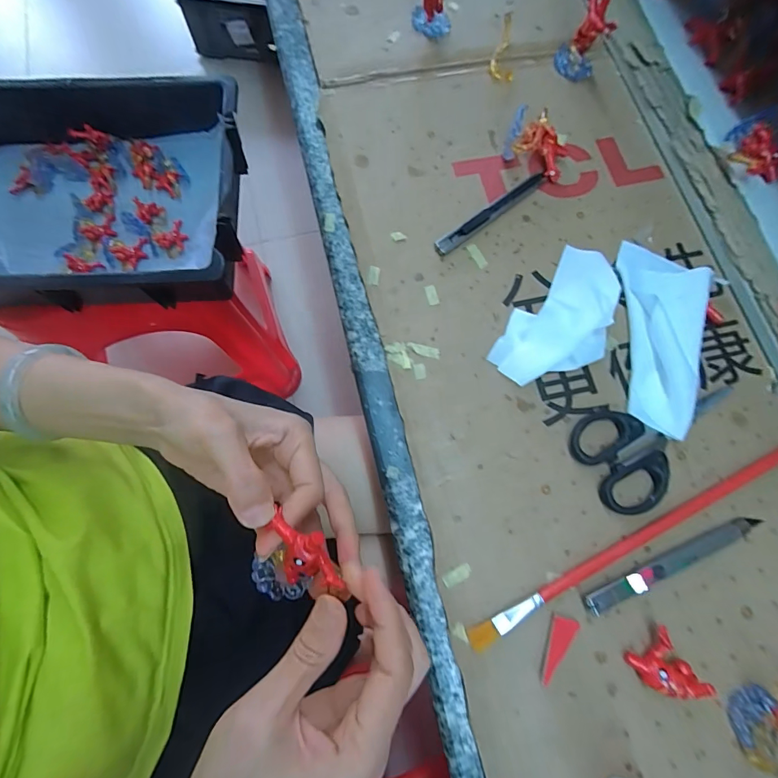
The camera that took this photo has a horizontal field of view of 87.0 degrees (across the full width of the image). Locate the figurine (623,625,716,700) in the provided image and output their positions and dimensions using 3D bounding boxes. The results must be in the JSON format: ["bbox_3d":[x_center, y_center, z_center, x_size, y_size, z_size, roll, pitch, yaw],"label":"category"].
[{"bbox_3d":[0.162,0.166,0.240,0.029,0.016,0.035,-34,78,-9],"label":"figurine"}]

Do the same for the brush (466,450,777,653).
[{"bbox_3d":[0.167,0.094,0.261,0.262,0.012,0.012,-26,77,-7],"label":"brush"}]

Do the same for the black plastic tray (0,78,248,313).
[{"bbox_3d":[-0.436,-0.258,0.556,0.475,0.102,0.319,-1,75,-1],"label":"black plastic tray"}]

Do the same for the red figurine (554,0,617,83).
[{"bbox_3d":[0.167,-0.297,0.344,0.035,0.042,0.039,32,77,7],"label":"red figurine"}]

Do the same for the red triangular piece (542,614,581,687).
[{"bbox_3d":[0.101,0.155,0.243,0.016,0.004,0.038,19,65,10],"label":"red triangular piece"}]

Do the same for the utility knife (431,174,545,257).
[{"bbox_3d":[0.081,-0.139,0.323,0.113,0.007,0.010,-38,79,-10],"label":"utility knife"}]

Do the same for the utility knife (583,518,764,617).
[{"bbox_3d":[0.182,0.109,0.257,0.130,0.013,0.014,-21,76,-6],"label":"utility knife"}]

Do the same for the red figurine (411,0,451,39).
[{"bbox_3d":[0.036,-0.337,0.351,0.037,0.052,0.038,3,75,0],"label":"red figurine"}]

